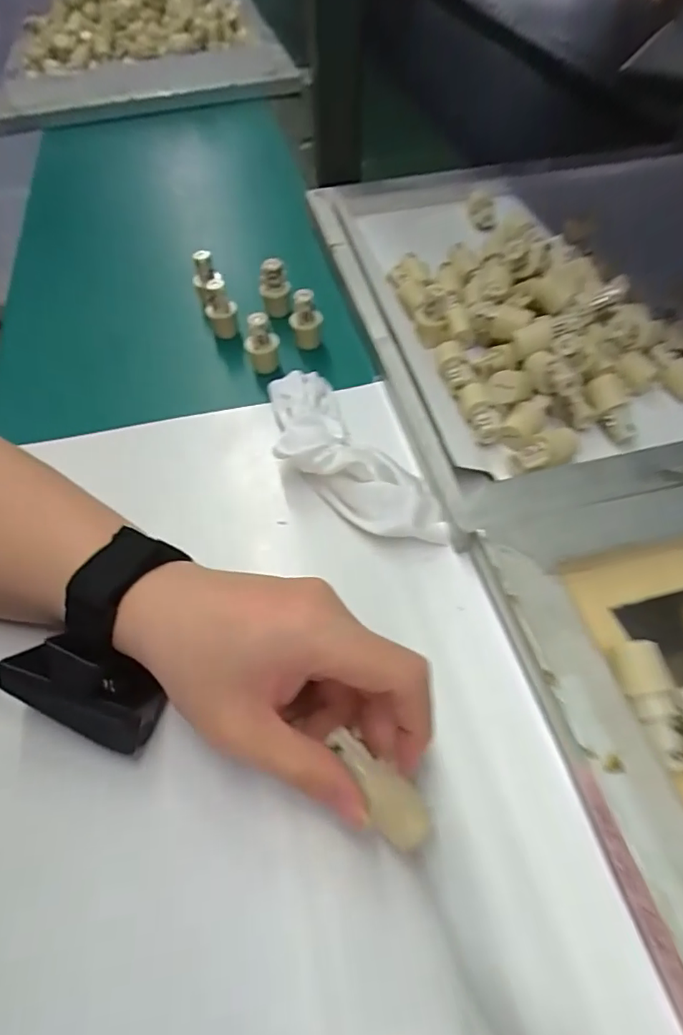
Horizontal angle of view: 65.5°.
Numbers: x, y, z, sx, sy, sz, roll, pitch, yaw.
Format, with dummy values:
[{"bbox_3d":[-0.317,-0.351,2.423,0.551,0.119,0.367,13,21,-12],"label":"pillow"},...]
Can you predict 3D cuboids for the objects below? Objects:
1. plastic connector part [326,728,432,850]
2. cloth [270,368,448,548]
[{"bbox_3d":[0.015,0.109,0.216,0.021,0.006,0.053,-37,80,-20],"label":"plastic connector part"},{"bbox_3d":[-0.003,-0.041,0.334,0.061,0.029,0.157,-26,58,-17],"label":"cloth"}]

